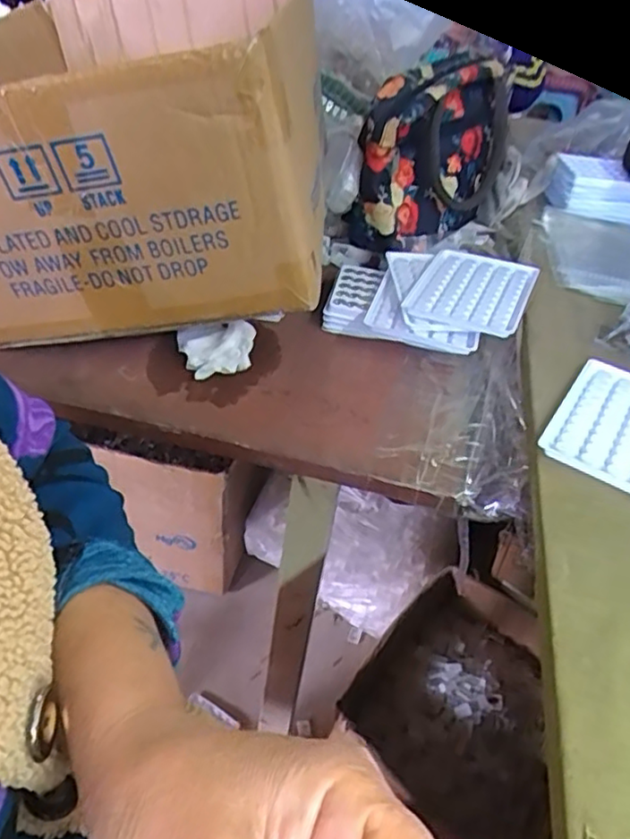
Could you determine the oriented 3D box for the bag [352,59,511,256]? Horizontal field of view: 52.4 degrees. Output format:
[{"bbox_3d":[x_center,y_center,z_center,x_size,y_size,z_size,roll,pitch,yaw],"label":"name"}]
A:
[{"bbox_3d":[0.123,-0.268,0.663,0.083,0.148,0.210,27,43,22],"label":"bag"}]

